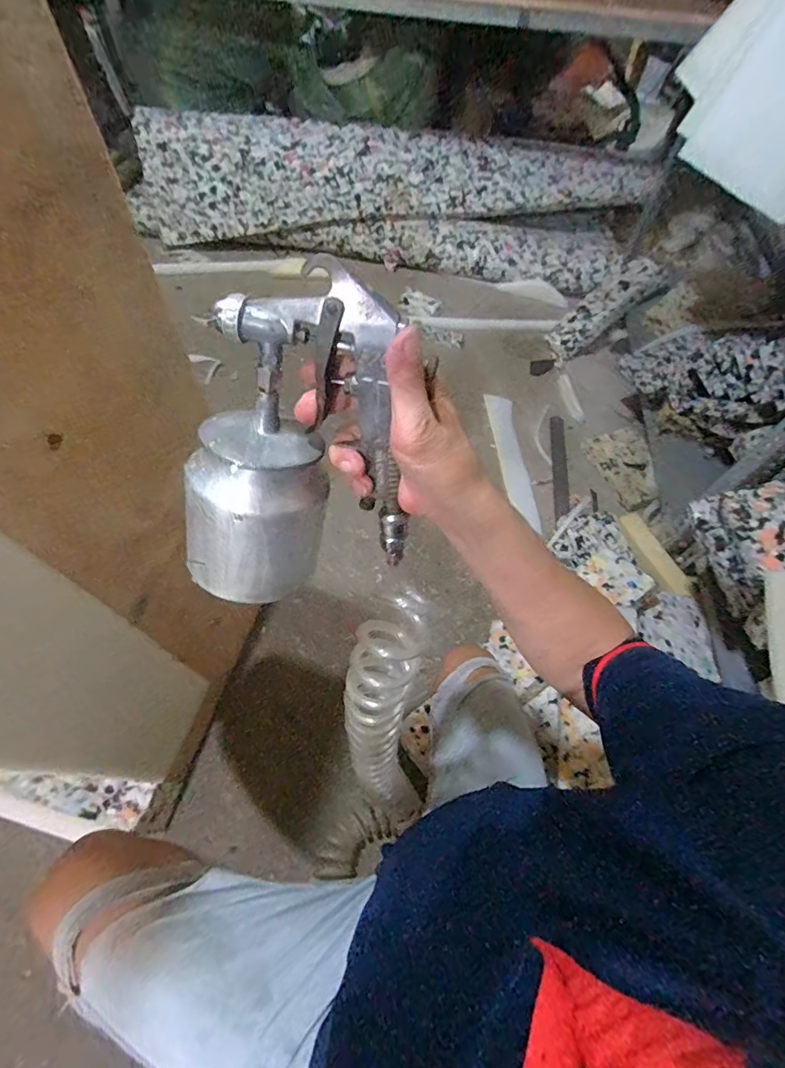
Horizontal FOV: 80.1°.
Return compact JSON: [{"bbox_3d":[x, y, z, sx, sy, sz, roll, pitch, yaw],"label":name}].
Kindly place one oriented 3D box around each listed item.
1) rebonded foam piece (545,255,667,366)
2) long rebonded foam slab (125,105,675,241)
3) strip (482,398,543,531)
[{"bbox_3d":[0.621,-0.665,1.365,0.412,0.048,0.142,-41,69,1],"label":"rebonded foam piece"},{"bbox_3d":[0.012,-1.166,1.518,1.639,0.207,0.385,0,60,-4],"label":"long rebonded foam slab"},{"bbox_3d":[0.295,-0.192,1.157,0.071,0.019,0.411,-3,61,-5],"label":"strip"}]

